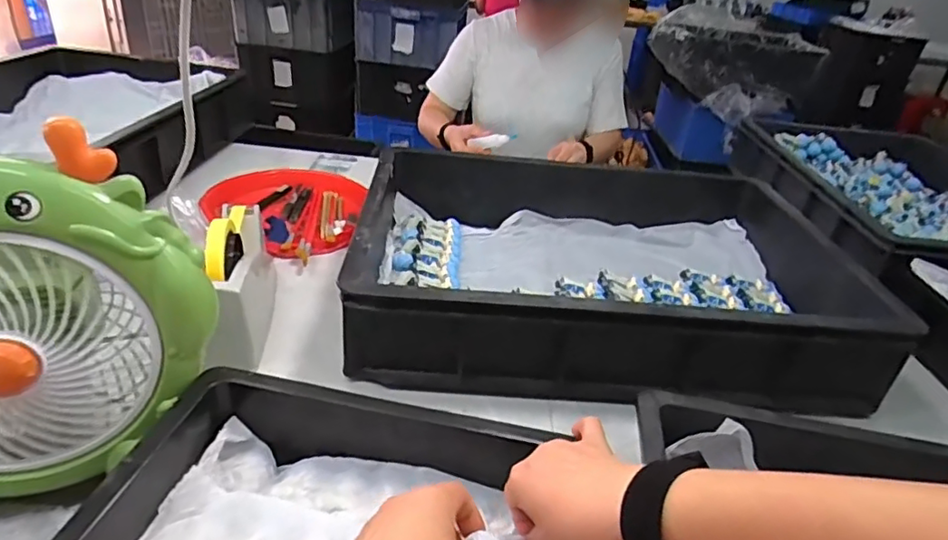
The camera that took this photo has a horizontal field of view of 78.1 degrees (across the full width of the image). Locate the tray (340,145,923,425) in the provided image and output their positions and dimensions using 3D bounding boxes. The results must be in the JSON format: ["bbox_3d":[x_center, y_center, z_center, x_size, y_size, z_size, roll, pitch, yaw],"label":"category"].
[{"bbox_3d":[0.147,-0.007,0.750,0.562,0.124,0.399,6,30,0],"label":"tray"}]

